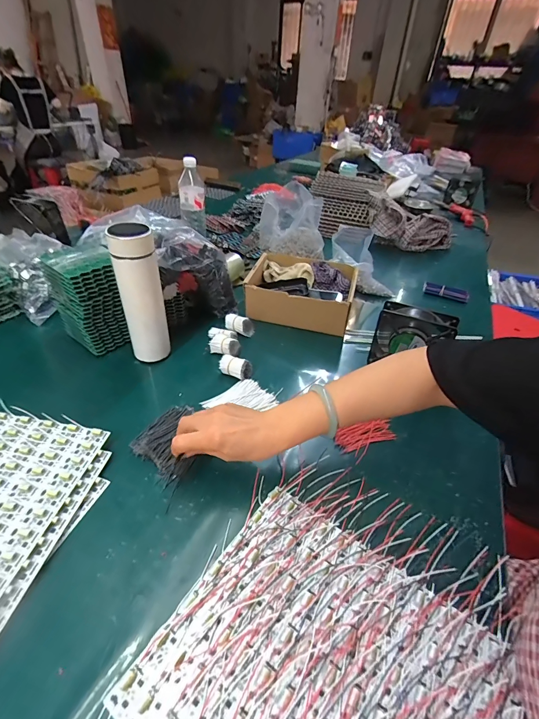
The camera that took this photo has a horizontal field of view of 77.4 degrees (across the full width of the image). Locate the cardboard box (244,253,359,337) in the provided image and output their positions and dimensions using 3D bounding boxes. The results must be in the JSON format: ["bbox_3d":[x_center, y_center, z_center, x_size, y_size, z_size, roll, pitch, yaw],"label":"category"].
[{"bbox_3d":[0.065,-0.141,0.717,0.214,0.093,0.161,13,40,10],"label":"cardboard box"}]

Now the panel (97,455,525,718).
[{"bbox_3d":[0.058,0.264,0.301,0.287,0.035,0.356,24,40,20],"label":"panel"}]

